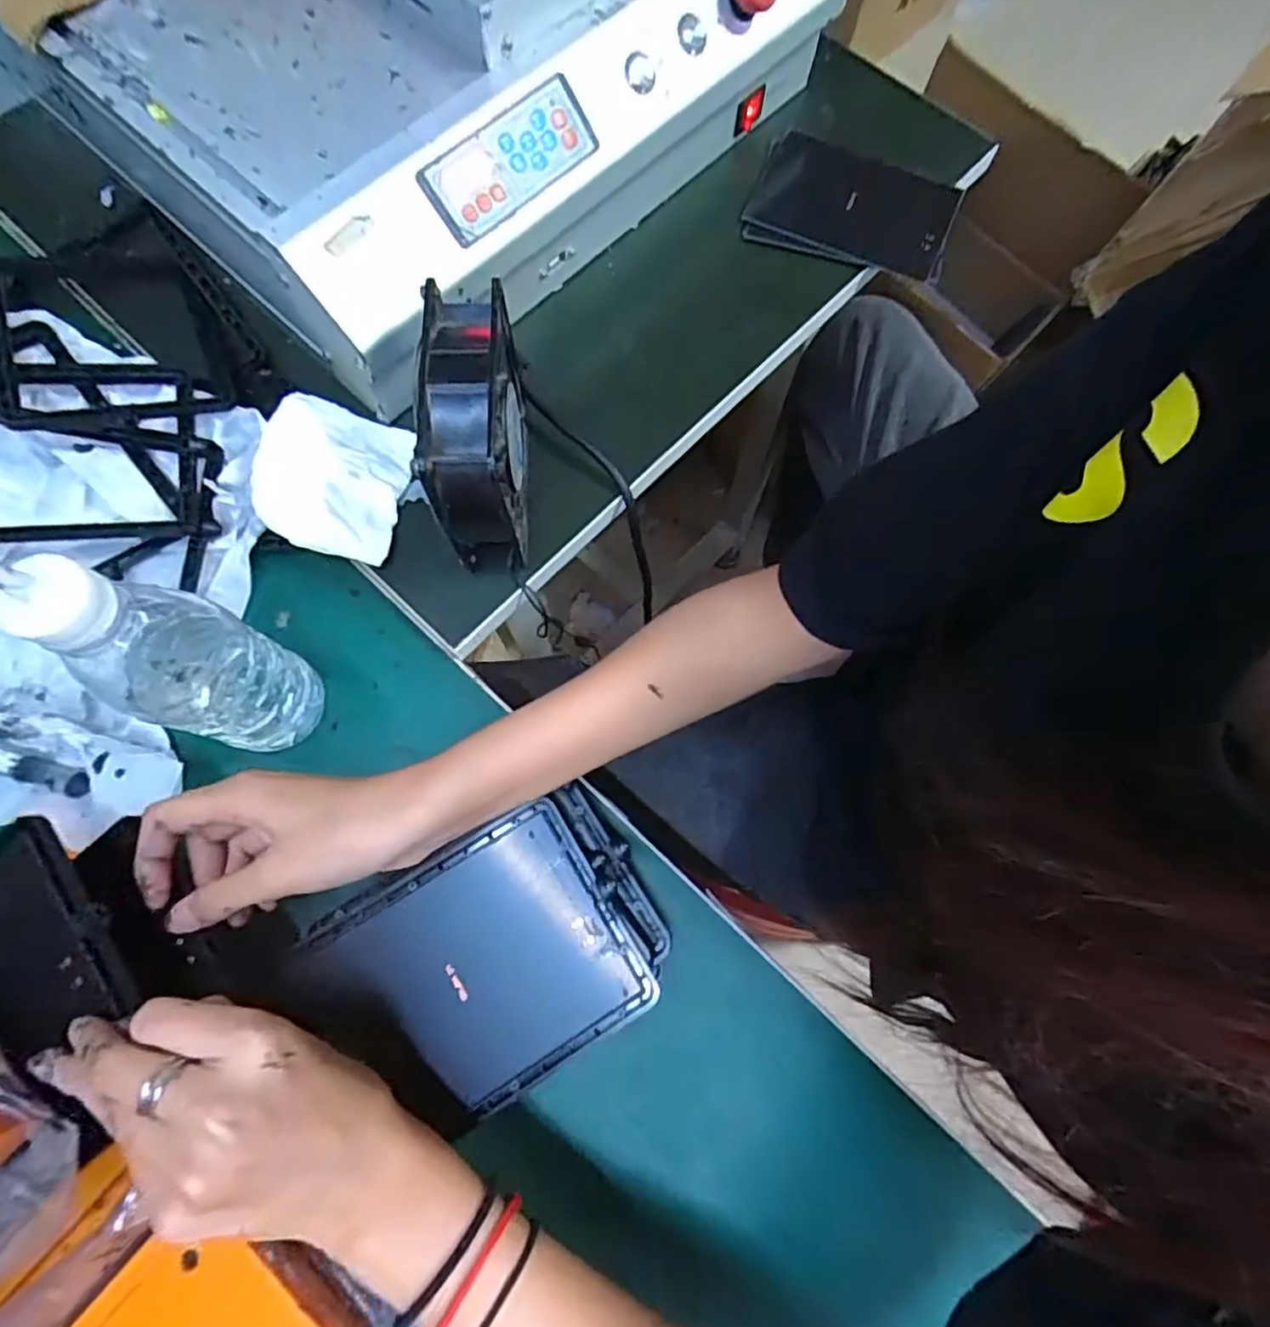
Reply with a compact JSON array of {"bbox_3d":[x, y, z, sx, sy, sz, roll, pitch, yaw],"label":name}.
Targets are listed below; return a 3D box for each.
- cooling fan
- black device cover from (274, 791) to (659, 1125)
[{"bbox_3d":[-0.091,-0.137,0.396,0.047,0.125,0.129,-2,74,-2],"label":"cooling fan"},{"bbox_3d":[-0.082,0.156,0.335,0.152,0.008,0.119,-30,77,-10],"label":"black device cover"}]

